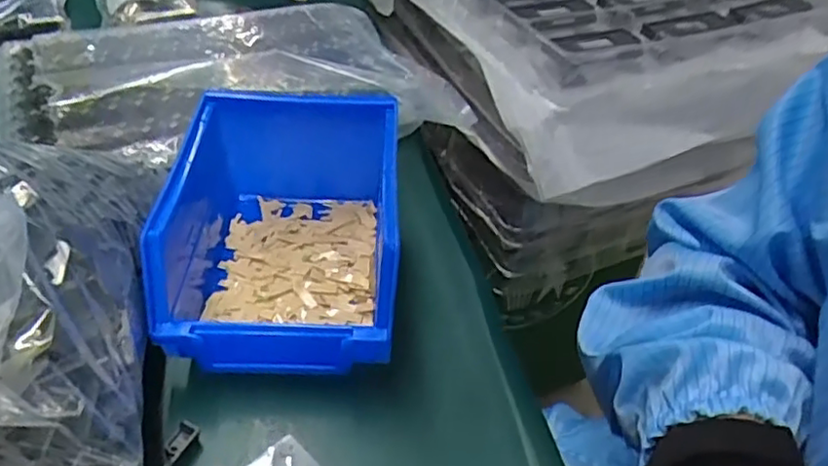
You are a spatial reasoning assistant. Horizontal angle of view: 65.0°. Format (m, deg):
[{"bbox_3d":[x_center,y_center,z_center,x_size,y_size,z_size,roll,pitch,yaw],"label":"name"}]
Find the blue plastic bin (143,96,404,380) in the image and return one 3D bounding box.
[{"bbox_3d":[-0.066,-0.005,0.337,0.112,0.075,0.153,1,43,-3],"label":"blue plastic bin"}]

